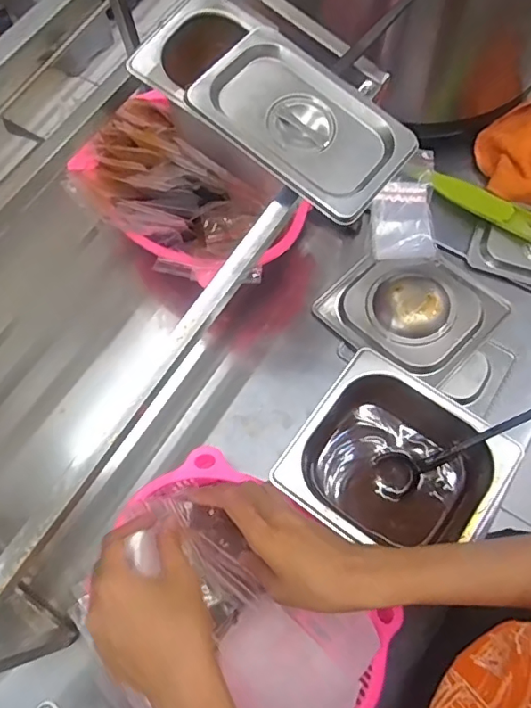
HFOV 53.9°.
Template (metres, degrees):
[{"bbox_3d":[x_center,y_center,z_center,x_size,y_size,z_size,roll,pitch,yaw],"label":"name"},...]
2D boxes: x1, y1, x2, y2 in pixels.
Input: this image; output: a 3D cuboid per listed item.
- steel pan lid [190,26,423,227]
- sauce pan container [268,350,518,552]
[{"bbox_3d":[0.031,-0.189,0.427,0.170,0.013,0.108,41,75,5],"label":"steel pan lid"},{"bbox_3d":[0.120,0.108,0.506,0.177,0.087,0.155,33,74,14],"label":"sauce pan container"}]

